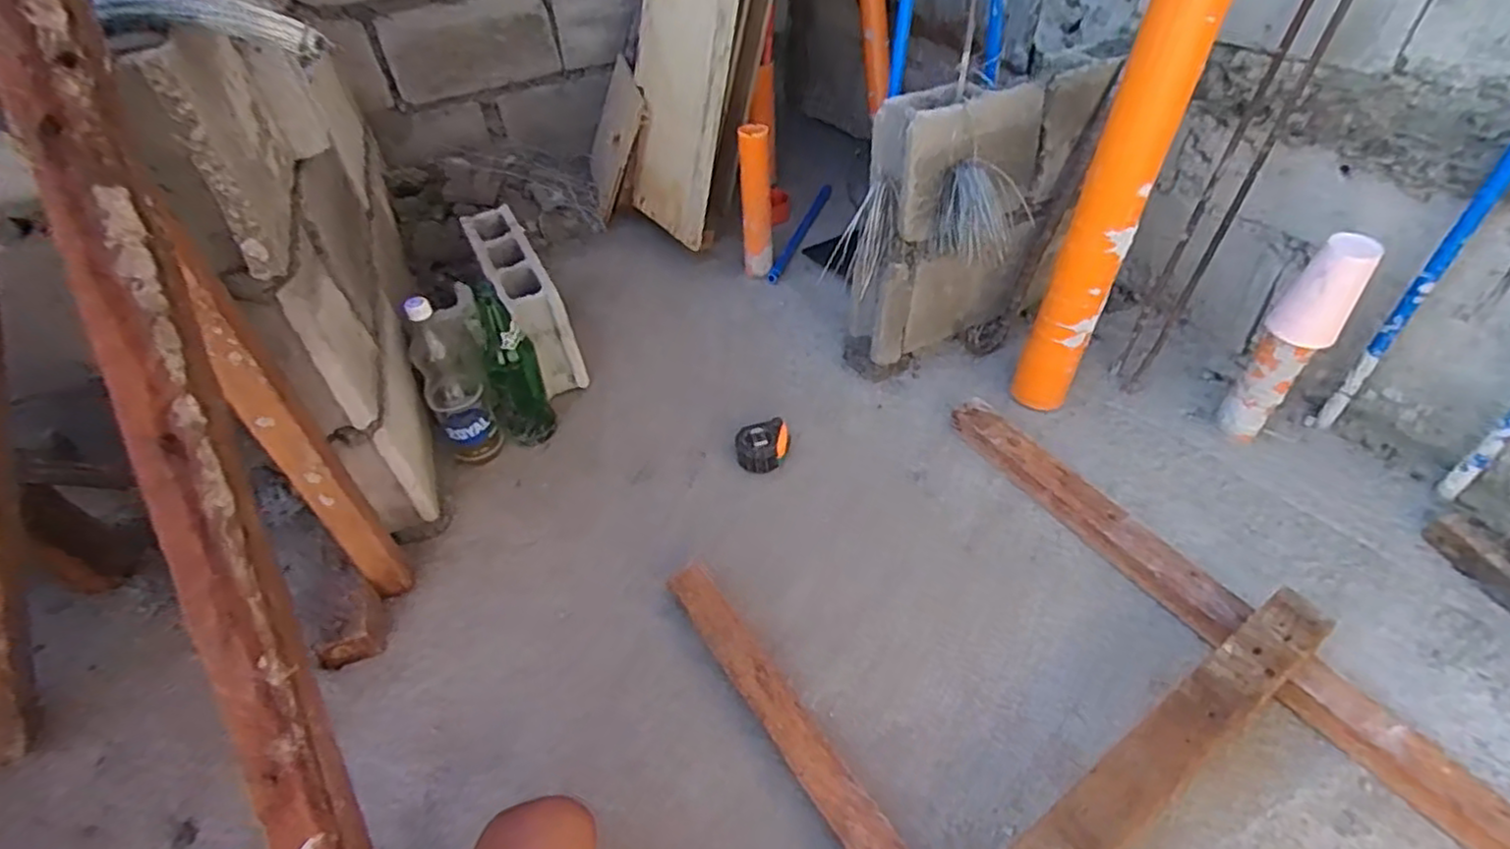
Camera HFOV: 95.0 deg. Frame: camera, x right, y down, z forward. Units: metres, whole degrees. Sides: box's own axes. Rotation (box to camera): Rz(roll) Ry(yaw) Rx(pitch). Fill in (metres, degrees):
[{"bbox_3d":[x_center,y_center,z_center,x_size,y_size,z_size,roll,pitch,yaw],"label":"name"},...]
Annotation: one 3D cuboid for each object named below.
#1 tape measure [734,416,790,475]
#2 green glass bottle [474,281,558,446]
[{"bbox_3d":[0.015,0.032,1.098,0.094,0.042,0.090,-3,44,1],"label":"tape measure"},{"bbox_3d":[-0.385,-0.089,1.089,0.087,0.257,0.075,-21,46,-16],"label":"green glass bottle"}]

